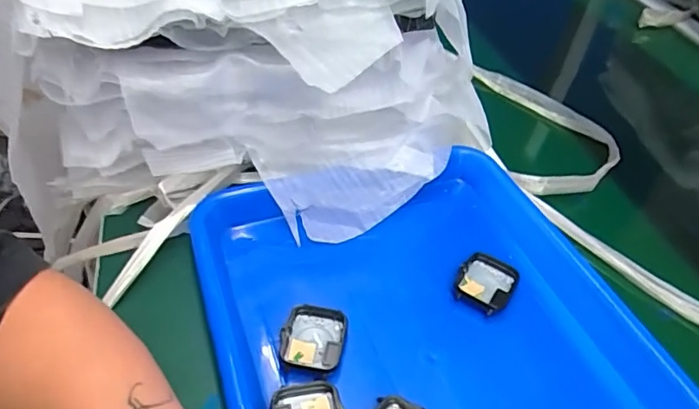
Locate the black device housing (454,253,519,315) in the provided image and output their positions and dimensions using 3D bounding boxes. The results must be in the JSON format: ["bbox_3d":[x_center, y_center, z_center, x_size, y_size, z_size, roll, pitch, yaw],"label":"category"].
[{"bbox_3d":[0.095,0.056,0.372,0.038,0.011,0.043,27,48,22],"label":"black device housing"}]

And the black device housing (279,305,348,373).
[{"bbox_3d":[-0.023,0.084,0.332,0.037,0.010,0.044,9,44,5],"label":"black device housing"}]

